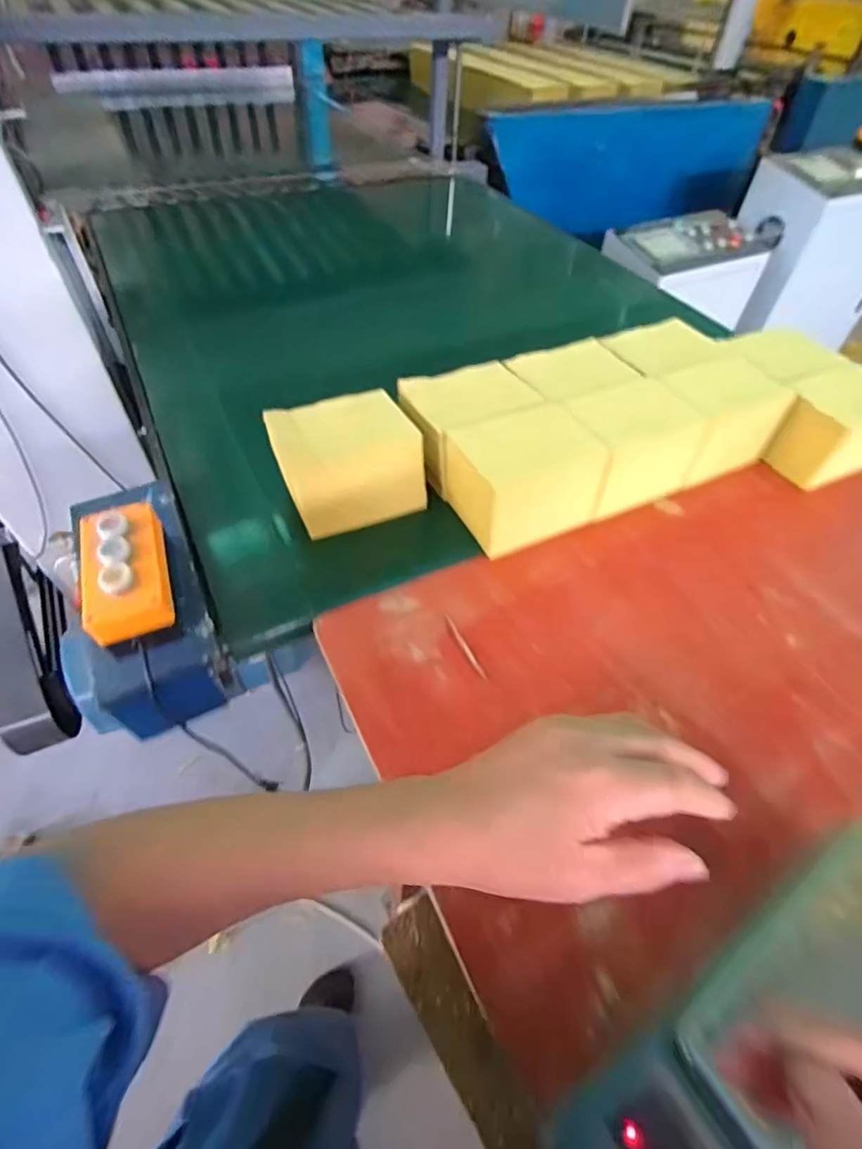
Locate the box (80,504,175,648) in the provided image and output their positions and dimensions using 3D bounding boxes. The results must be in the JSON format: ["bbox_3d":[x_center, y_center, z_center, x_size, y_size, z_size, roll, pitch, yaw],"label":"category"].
[{"bbox_3d":[-0.315,-0.007,0.548,0.074,0.051,0.145,-15,52,-15],"label":"box"}]

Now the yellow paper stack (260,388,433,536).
[{"bbox_3d":[-0.108,-0.140,0.693,0.165,0.129,0.128,-20,53,-18],"label":"yellow paper stack"}]

